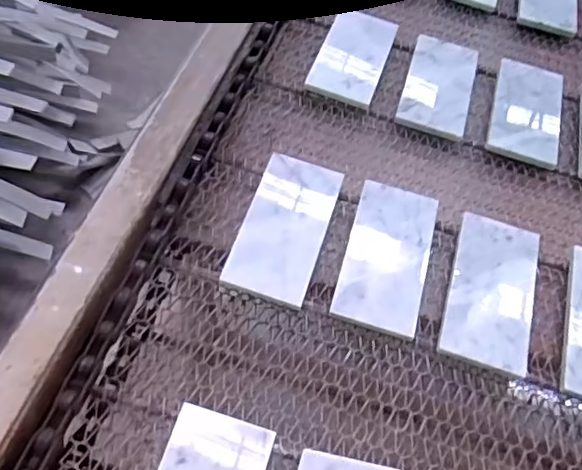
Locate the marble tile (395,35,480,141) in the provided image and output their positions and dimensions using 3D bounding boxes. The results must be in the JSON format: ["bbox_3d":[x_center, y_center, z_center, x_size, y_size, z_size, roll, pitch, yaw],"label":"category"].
[{"bbox_3d":[0.182,-0.184,0.731,0.081,0.018,0.159,16,52,7],"label":"marble tile"}]

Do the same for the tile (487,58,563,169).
[{"bbox_3d":[0.288,-0.152,0.729,0.080,0.015,0.166,17,52,7],"label":"tile"}]

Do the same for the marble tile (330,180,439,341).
[{"bbox_3d":[0.095,0.016,0.576,0.079,0.014,0.161,15,51,6],"label":"marble tile"}]

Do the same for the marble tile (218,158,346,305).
[{"bbox_3d":[-0.005,-0.009,0.580,0.078,0.010,0.161,18,57,4],"label":"marble tile"}]

